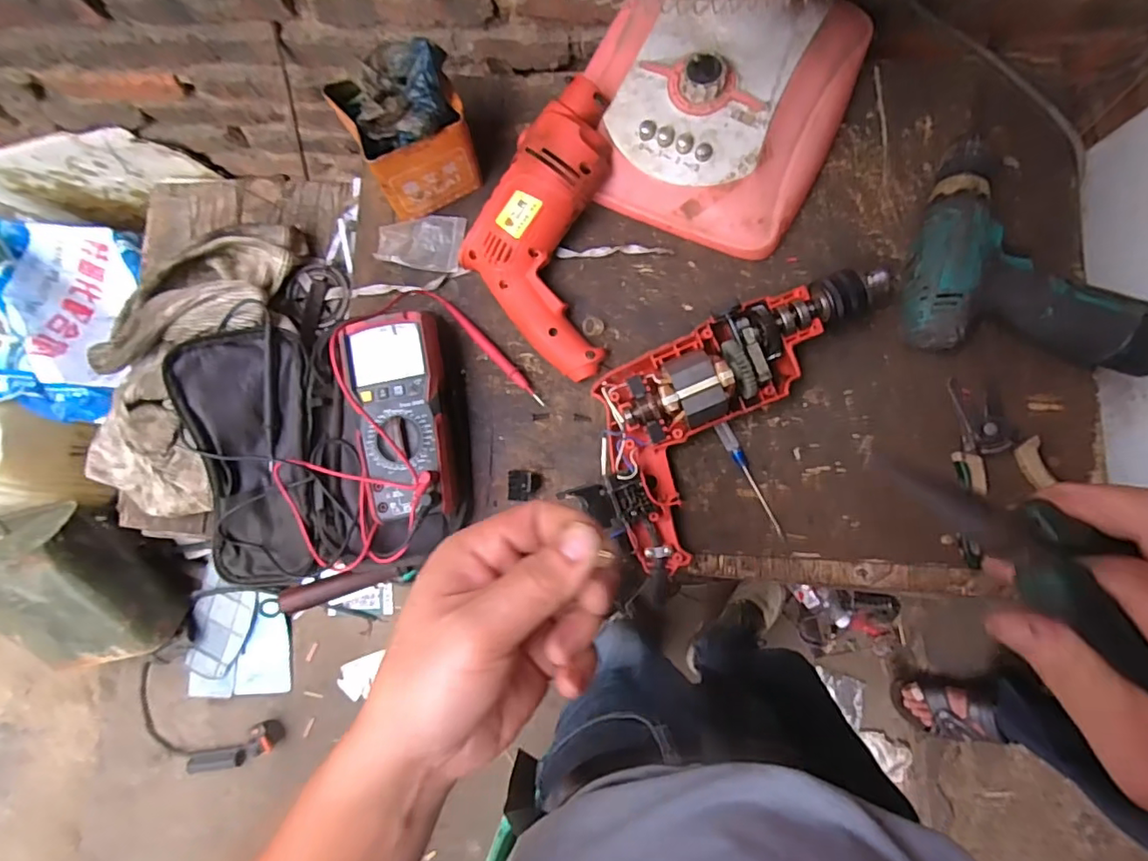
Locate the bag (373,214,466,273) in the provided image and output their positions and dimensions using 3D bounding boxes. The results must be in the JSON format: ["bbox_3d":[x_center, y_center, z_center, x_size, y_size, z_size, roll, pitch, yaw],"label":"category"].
[{"bbox_3d":[-0.153,-0.190,0.559,0.081,0.013,0.059,3,83,5],"label":"bag"}]

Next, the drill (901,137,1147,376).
[{"bbox_3d":[0.382,-0.148,0.474,0.190,0.063,0.182,9,84,6],"label":"drill"}]

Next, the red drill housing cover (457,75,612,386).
[{"bbox_3d":[-0.035,-0.182,0.514,0.139,0.071,0.249,6,84,6],"label":"red drill housing cover"}]

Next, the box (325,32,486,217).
[{"bbox_3d":[-0.149,-0.277,0.522,0.104,0.115,0.098,-26,82,1],"label":"box"}]

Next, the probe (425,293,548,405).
[{"bbox_3d":[-0.085,-0.081,0.541,0.010,0.011,0.160,-44,81,-1],"label":"probe"}]

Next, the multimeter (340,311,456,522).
[{"bbox_3d":[-0.158,-0.013,0.511,0.082,0.051,0.178,-8,82,4],"label":"multimeter"}]

